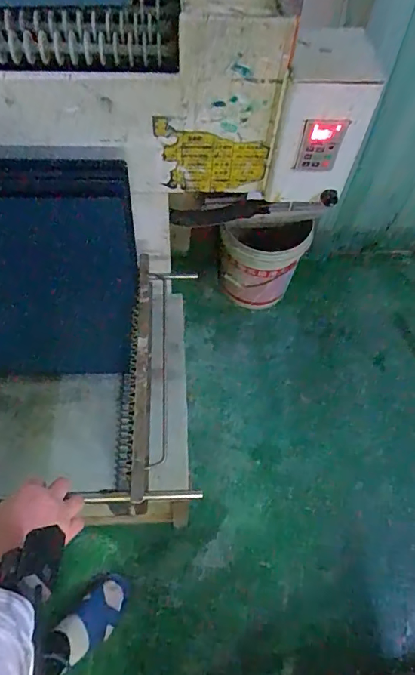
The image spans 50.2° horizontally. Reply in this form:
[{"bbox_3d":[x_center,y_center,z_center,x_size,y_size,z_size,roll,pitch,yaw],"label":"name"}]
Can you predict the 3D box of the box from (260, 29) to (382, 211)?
[{"bbox_3d":[0.169,-0.326,0.665,0.122,0.214,0.131,12,60,3],"label":"box"}]

